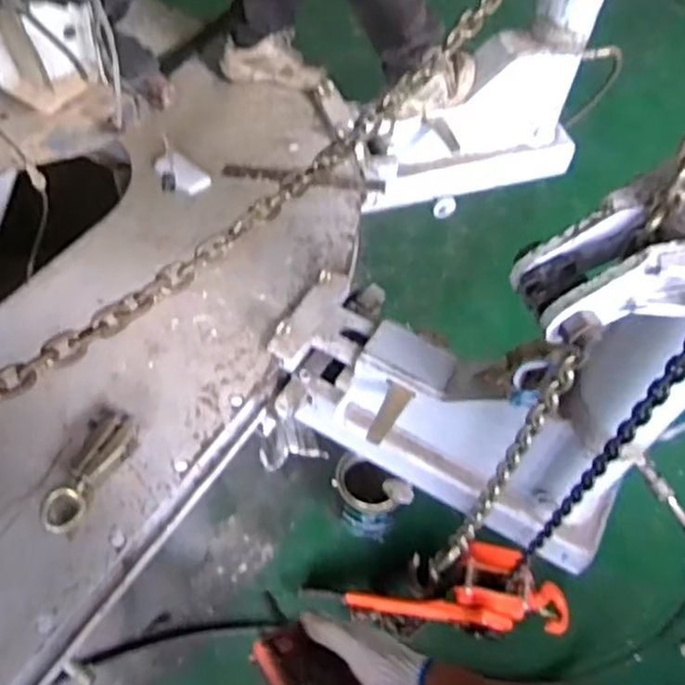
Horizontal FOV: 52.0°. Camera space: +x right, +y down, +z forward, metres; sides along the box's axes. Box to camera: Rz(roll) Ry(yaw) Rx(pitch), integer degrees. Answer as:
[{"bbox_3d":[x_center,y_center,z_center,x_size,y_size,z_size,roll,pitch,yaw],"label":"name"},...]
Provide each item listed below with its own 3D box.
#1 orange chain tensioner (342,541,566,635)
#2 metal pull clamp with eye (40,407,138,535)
[{"bbox_3d":[0.242,0.503,1.405,0.453,0.202,0.143,8,56,3],"label":"orange chain tensioner"},{"bbox_3d":[-0.388,0.197,1.087,0.079,0.046,0.201,16,56,9],"label":"metal pull clamp with eye"}]

